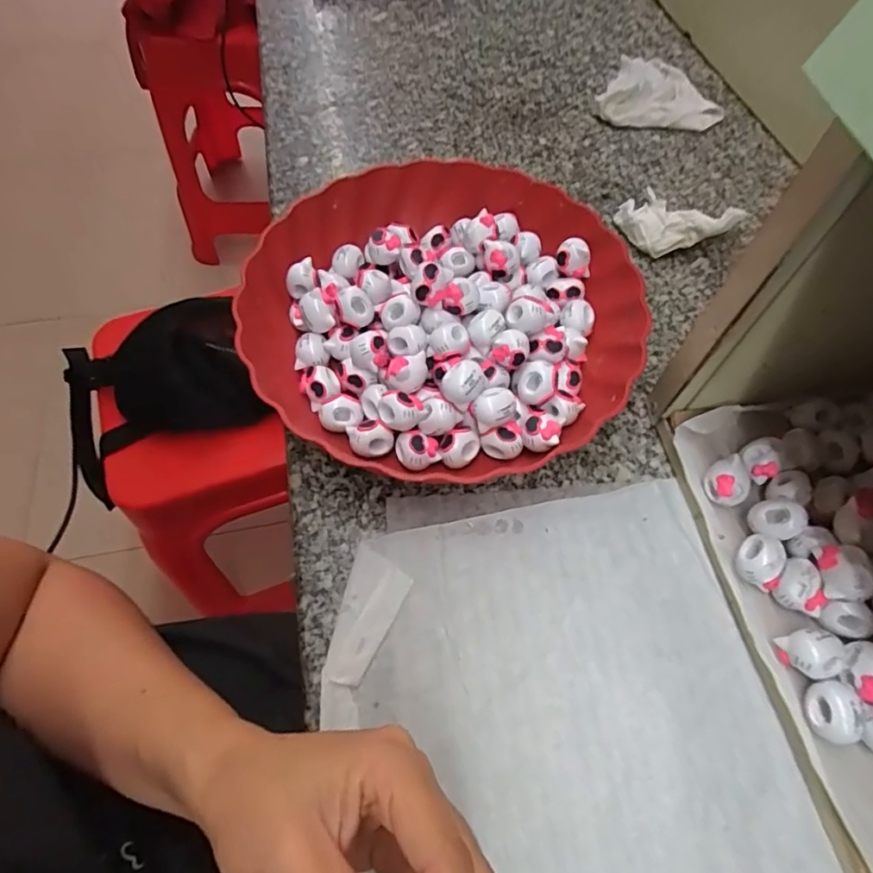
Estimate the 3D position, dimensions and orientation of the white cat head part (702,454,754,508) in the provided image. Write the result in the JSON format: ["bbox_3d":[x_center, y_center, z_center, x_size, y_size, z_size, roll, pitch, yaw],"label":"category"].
[{"bbox_3d":[0.159,0.026,0.301,0.020,0.021,0.023,-35,67,-19],"label":"white cat head part"}]

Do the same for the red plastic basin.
[{"bbox_3d":[0.005,-0.086,0.362,0.239,0.055,0.230,1,61,-1],"label":"red plastic basin"}]

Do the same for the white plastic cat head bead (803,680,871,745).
[{"bbox_3d":[0.181,0.125,0.250,0.024,0.022,0.025,-3,61,-3],"label":"white plastic cat head bead"}]

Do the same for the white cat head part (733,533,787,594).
[{"bbox_3d":[0.165,0.064,0.281,0.020,0.021,0.024,27,63,13],"label":"white cat head part"}]

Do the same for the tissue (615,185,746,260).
[{"bbox_3d":[0.174,-0.161,0.415,0.074,0.033,0.054,34,65,16],"label":"tissue"}]

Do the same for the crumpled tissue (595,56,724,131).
[{"bbox_3d":[0.200,-0.325,0.511,0.109,0.016,0.109,2,61,-1],"label":"crumpled tissue"}]

